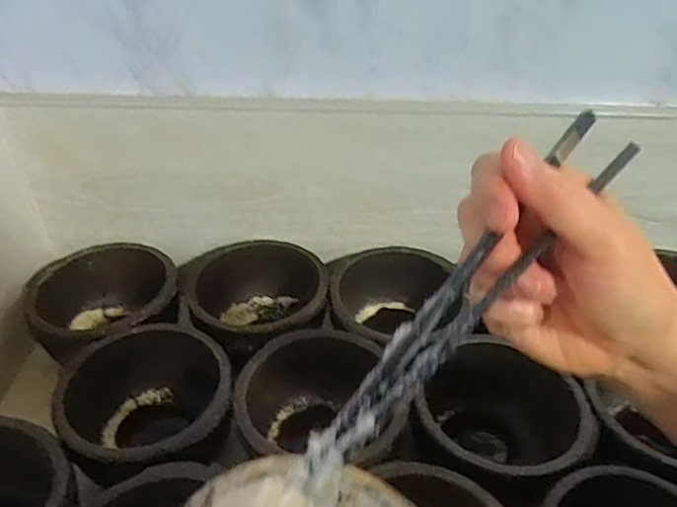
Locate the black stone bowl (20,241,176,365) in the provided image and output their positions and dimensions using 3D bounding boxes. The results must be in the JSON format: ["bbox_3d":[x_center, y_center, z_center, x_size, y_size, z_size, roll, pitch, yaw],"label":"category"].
[{"bbox_3d":[-0.243,0.059,0.599,0.139,0.084,0.137,2,38,-1],"label":"black stone bowl"}]

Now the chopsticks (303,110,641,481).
[{"bbox_3d":[0.061,0.009,0.233,0.026,0.017,0.209,32,62,31],"label":"chopsticks"}]

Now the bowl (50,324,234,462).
[{"bbox_3d":[-0.167,0.138,0.500,0.140,0.080,0.140,2,38,-1],"label":"bowl"}]

